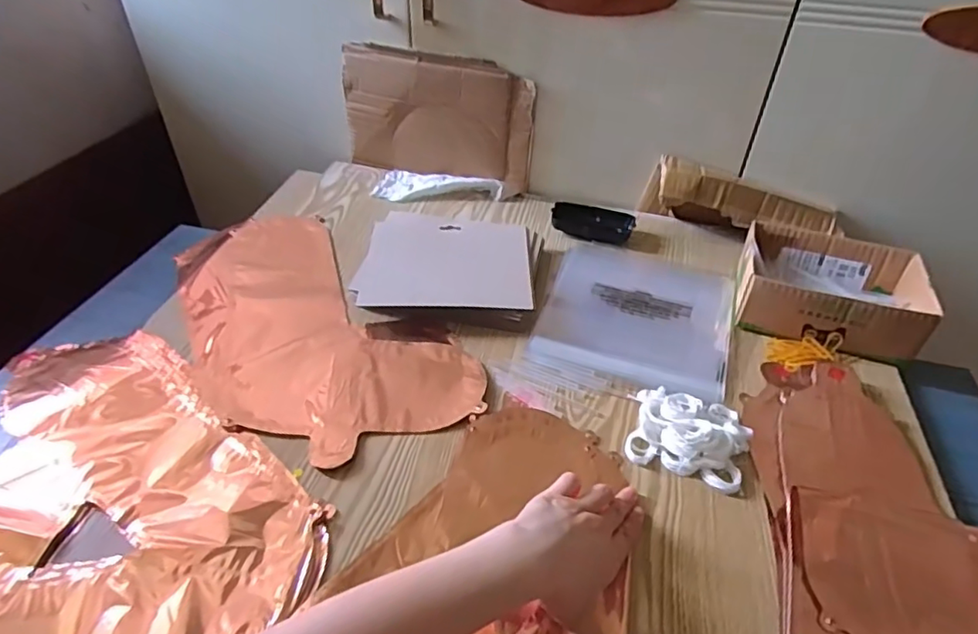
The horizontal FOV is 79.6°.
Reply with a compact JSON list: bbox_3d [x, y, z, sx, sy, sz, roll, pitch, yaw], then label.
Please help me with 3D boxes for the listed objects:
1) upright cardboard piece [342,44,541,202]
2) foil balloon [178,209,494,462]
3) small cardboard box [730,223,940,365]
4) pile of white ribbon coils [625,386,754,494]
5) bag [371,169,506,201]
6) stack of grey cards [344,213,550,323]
[{"bbox_3d":[-0.074,-0.276,0.832,0.270,0.175,0.028,13,42,12],"label":"upright cardboard piece"},{"bbox_3d":[-0.207,0.002,0.652,0.226,0.017,0.430,-24,48,-27],"label":"foil balloon"},{"bbox_3d":[0.375,-0.032,0.655,0.176,0.065,0.136,14,43,13],"label":"small cardboard box"},{"bbox_3d":[0.187,0.104,0.541,0.102,0.025,0.088,15,43,14],"label":"pile of white ribbon coils"},{"bbox_3d":[-0.072,-0.193,0.854,0.181,0.024,0.070,4,41,2],"label":"bag"},{"bbox_3d":[-0.043,-0.060,0.692,0.198,0.029,0.163,7,42,6],"label":"stack of grey cards"}]

